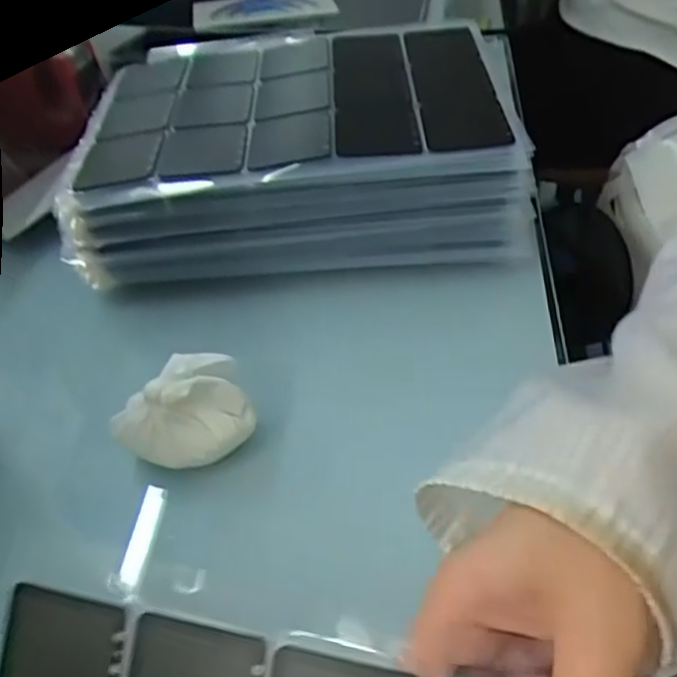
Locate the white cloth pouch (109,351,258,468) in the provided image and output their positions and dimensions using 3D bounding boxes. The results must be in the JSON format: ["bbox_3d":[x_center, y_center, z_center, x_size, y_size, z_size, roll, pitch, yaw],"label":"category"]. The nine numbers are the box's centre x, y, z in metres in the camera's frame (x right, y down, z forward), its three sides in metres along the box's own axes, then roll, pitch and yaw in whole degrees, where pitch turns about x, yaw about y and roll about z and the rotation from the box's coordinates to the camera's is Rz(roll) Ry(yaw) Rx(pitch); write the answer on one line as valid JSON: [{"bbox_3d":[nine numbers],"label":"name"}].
[{"bbox_3d":[-0.075,0.035,0.333,0.064,0.038,0.038,-21,45,-15],"label":"white cloth pouch"}]

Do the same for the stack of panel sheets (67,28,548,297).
[{"bbox_3d":[-0.028,-0.135,0.484,0.283,0.090,0.206,-3,44,5],"label":"stack of panel sheets"}]

